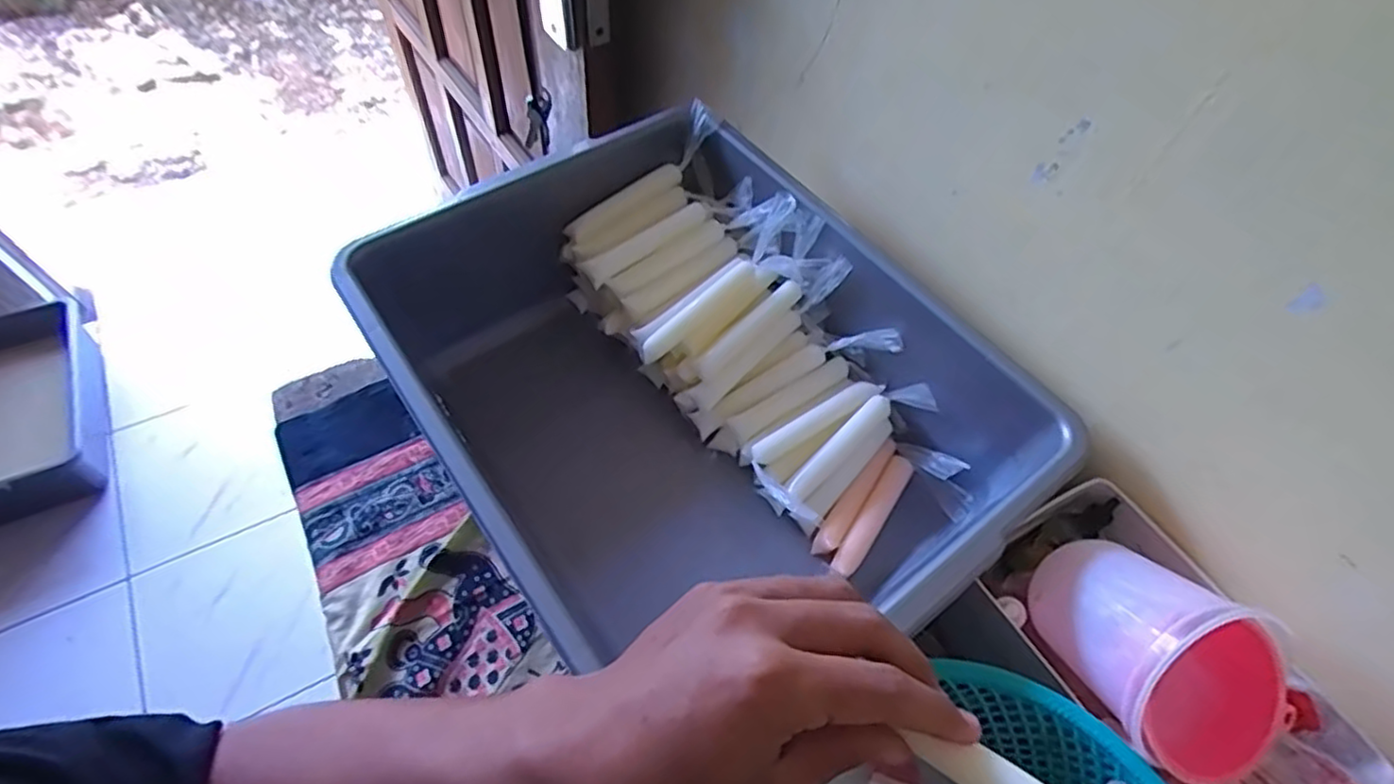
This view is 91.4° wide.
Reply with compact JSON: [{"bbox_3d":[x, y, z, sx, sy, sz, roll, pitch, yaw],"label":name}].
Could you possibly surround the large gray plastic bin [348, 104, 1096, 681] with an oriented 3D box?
[{"bbox_3d":[-0.005,0.015,0.470,0.307,0.158,0.391,-36,65,-24],"label":"large gray plastic bin"}]

